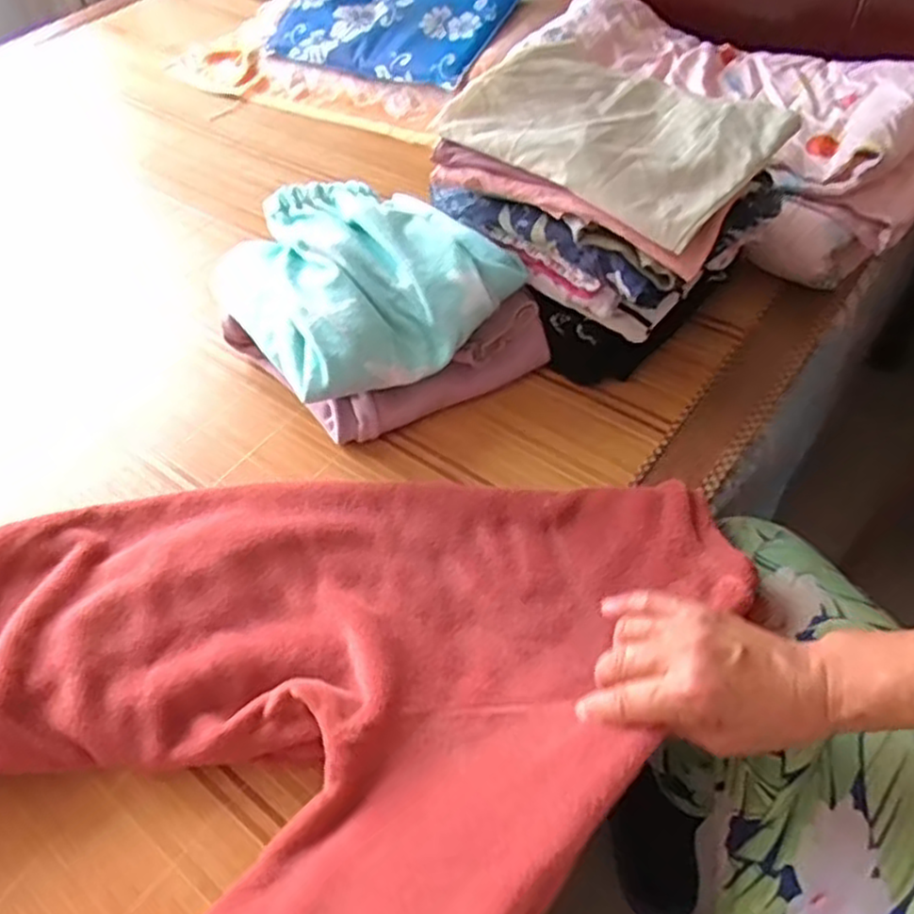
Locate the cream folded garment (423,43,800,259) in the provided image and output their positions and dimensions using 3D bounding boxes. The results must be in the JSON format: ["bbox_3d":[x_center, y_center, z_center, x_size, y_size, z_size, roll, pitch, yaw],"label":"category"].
[{"bbox_3d":[0.135,-0.287,0.646,0.244,0.024,0.189,38,64,20],"label":"cream folded garment"}]

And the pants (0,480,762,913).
[{"bbox_3d":[-0.173,0.170,0.471,0.473,0.107,0.693,32,59,28],"label":"pants"}]

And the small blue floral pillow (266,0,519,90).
[{"bbox_3d":[-0.101,-0.652,1.102,0.376,0.032,0.197,27,83,28],"label":"small blue floral pillow"}]

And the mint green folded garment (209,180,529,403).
[{"bbox_3d":[-0.098,-0.182,0.716,0.230,0.073,0.254,-30,54,-19],"label":"mint green folded garment"}]

